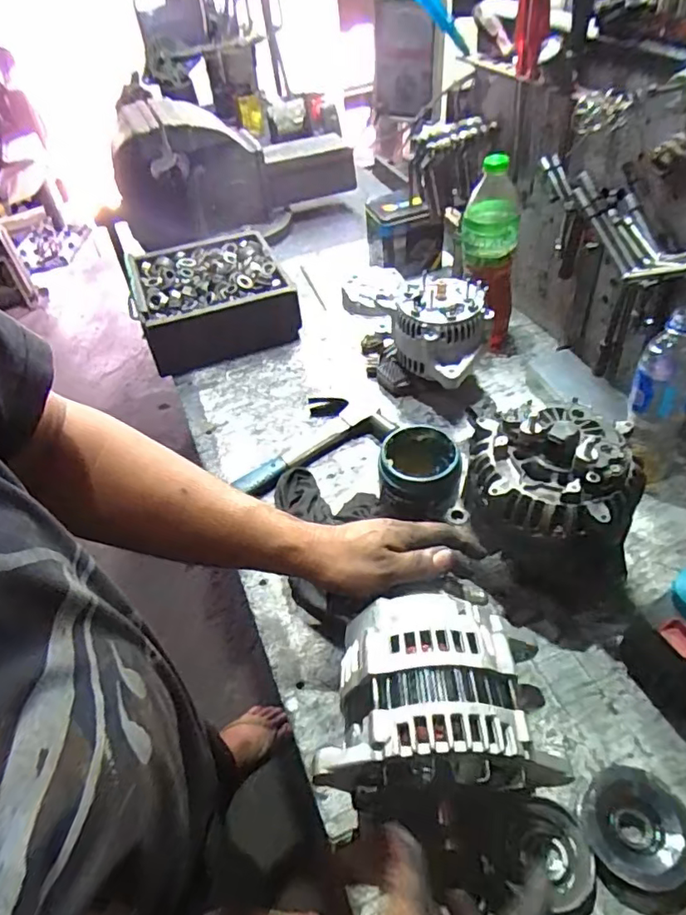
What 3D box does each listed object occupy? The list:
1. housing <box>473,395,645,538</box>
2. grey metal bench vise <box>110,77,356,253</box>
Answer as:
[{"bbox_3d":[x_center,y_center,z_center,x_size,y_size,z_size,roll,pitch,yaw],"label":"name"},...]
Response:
[{"bbox_3d":[0.197,0.014,0.524,0.148,0.073,0.131,-2,48,3],"label":"housing"},{"bbox_3d":[-0.238,-0.623,1.206,0.484,0.277,0.218,-27,51,-18],"label":"grey metal bench vise"}]

